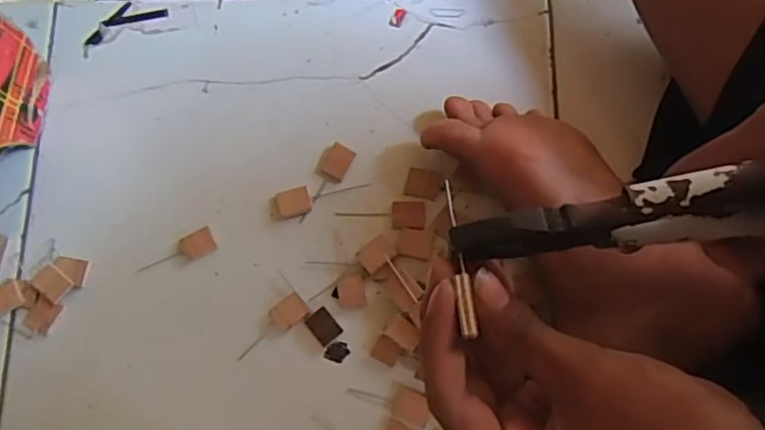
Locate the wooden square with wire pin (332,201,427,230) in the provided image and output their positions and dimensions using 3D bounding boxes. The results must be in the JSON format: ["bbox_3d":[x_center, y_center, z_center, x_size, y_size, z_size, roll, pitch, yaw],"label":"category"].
[{"bbox_3d":[-0.001,-0.001,0.455,0.064,0.004,0.021,4,77,3],"label":"wooden square with wire pin"}]

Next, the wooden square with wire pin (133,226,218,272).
[{"bbox_3d":[-0.151,0.029,0.455,0.058,0.004,0.019,-27,78,-4],"label":"wooden square with wire pin"}]

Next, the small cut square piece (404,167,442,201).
[{"bbox_3d":[0.030,-0.023,0.459,0.025,0.004,0.021,15,78,5],"label":"small cut square piece"}]

